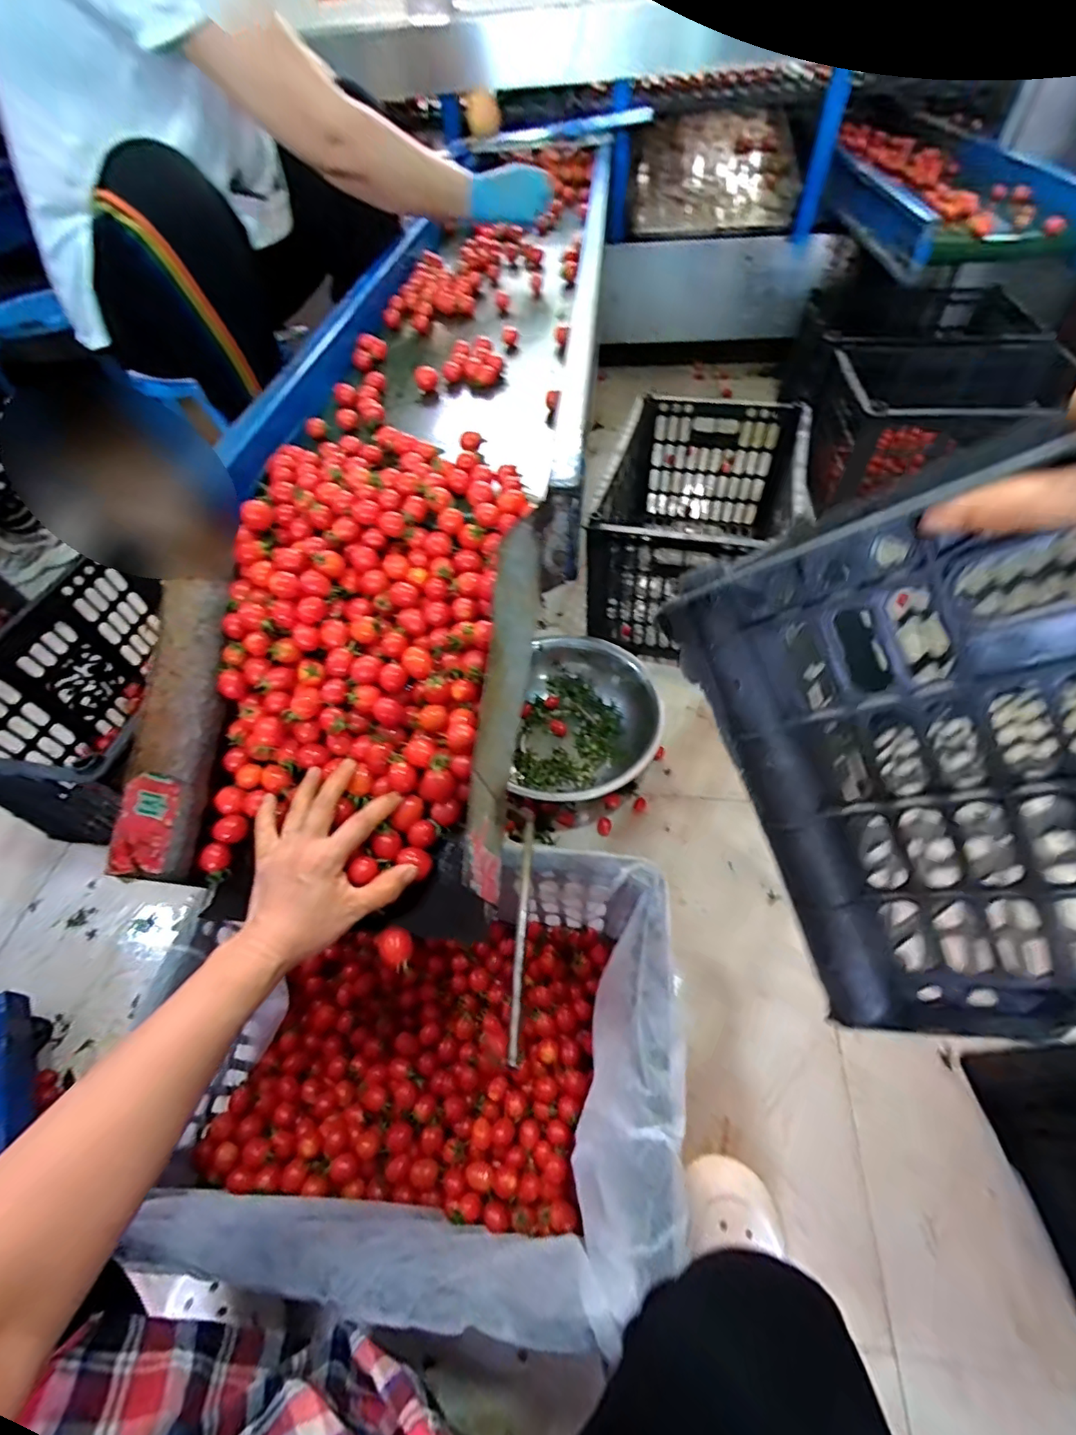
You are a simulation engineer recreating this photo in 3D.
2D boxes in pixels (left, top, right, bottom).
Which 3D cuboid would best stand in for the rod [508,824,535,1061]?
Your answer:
[{"bbox_3d":[-0.011,0.141,0.372,0.008,0.008,0.184,-1,34,4],"label":"rod"}]

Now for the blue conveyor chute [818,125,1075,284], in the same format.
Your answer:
[{"bbox_3d":[0.883,-1.174,1.210,0.367,0.123,0.812,2,54,6],"label":"blue conveyor chute"}]

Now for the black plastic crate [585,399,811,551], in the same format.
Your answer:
[{"bbox_3d":[0.311,-0.394,1.065,0.325,0.258,0.452,14,56,14],"label":"black plastic crate"}]

